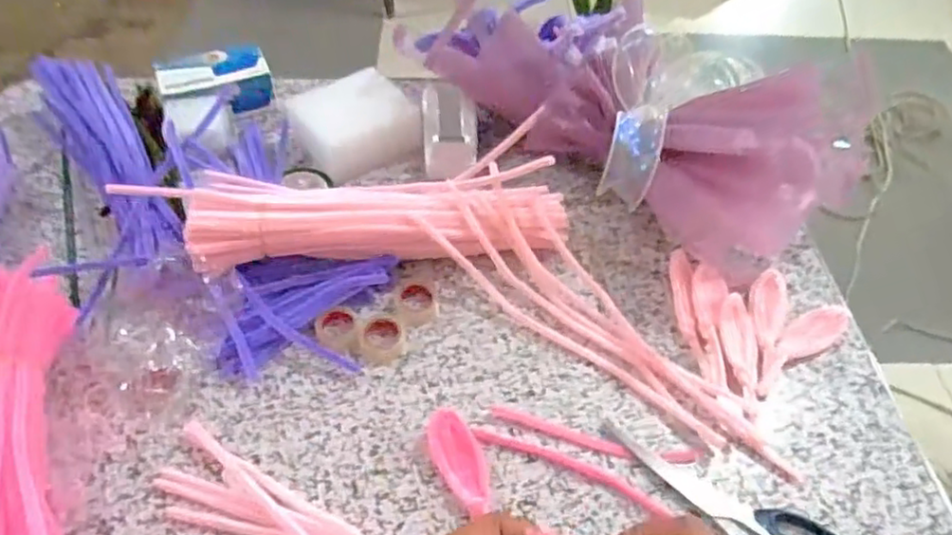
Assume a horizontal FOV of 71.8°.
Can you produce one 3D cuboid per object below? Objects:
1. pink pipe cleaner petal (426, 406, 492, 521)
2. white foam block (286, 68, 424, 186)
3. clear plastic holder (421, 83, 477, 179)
[{"bbox_3d":[-0.009,0.128,0.442,0.033,0.017,0.068,-21,55,-19],"label":"pink pipe cleaner petal"},{"bbox_3d":[-0.114,-0.137,0.633,0.107,0.048,0.085,-30,59,-24],"label":"white foam block"},{"bbox_3d":[-0.025,-0.136,0.632,0.052,0.030,0.100,-1,65,-4],"label":"clear plastic holder"}]

